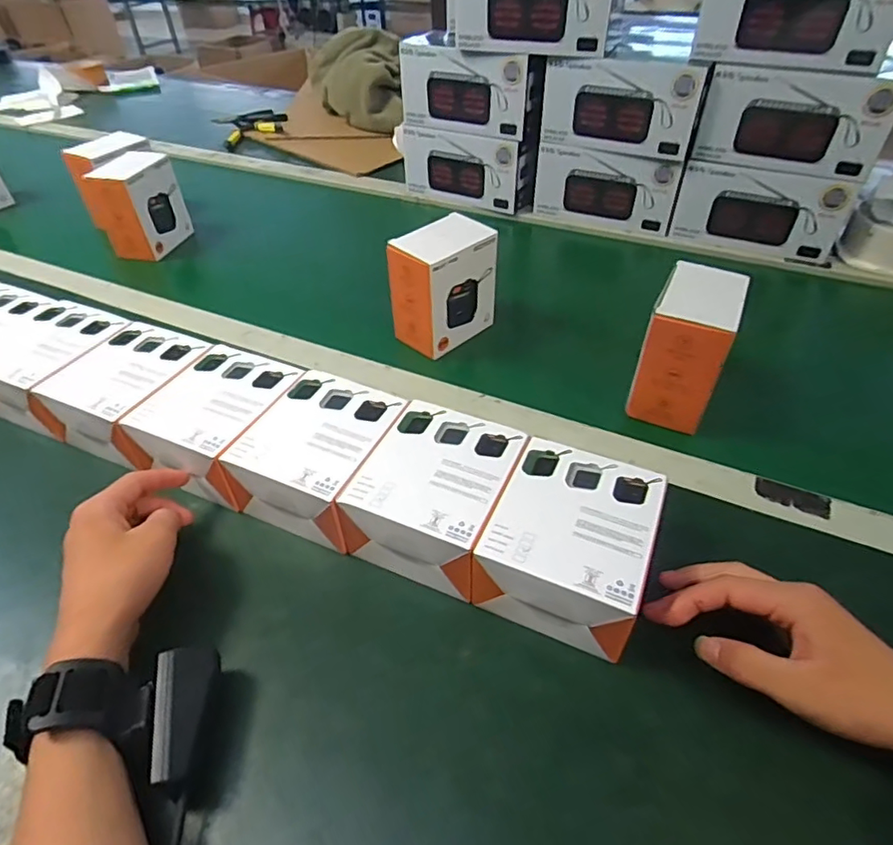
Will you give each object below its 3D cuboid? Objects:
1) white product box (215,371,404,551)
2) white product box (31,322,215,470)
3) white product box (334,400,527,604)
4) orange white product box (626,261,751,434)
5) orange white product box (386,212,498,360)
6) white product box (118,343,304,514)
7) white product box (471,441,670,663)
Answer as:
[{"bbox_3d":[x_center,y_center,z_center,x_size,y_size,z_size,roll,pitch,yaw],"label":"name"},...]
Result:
[{"bbox_3d":[-0.091,0.027,0.430,0.104,0.062,0.112,18,47,20],"label":"white product box"},{"bbox_3d":[-0.279,-0.030,0.489,0.105,0.052,0.113,17,47,19],"label":"white product box"},{"bbox_3d":[-0.006,0.053,0.402,0.097,0.060,0.109,17,47,19],"label":"white product box"},{"bbox_3d":[0.214,-0.066,0.495,0.064,0.115,0.093,19,47,21],"label":"orange white product box"},{"bbox_3d":[-0.003,-0.145,0.585,0.099,0.111,0.063,-34,52,-29],"label":"orange white product box"},{"bbox_3d":[-0.182,0.000,0.459,0.109,0.057,0.112,17,47,19],"label":"white product box"},{"bbox_3d":[0.082,0.080,0.365,0.096,0.056,0.116,17,47,19],"label":"white product box"}]

